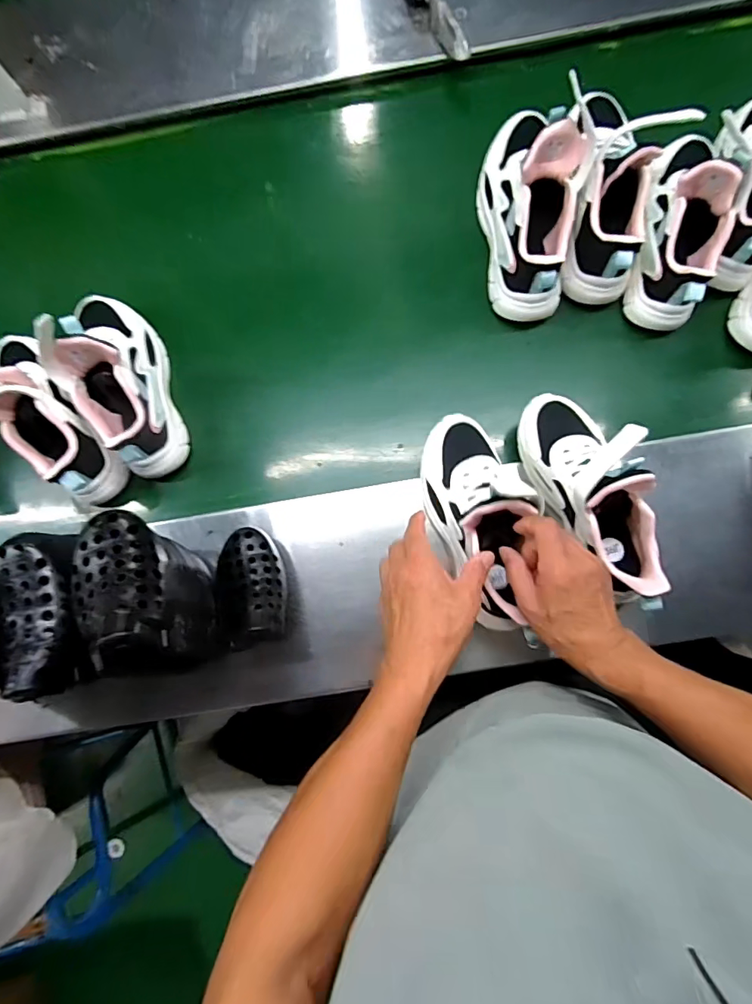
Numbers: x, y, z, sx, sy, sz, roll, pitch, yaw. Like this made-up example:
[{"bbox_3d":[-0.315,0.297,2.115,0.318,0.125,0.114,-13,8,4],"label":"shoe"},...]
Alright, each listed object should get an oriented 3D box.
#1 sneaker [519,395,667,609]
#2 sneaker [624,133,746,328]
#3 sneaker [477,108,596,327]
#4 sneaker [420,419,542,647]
[{"bbox_3d":[0.227,-0.011,0.499,0.076,0.144,0.234,-20,82,3],"label":"sneaker"},{"bbox_3d":[0.365,-0.340,0.576,0.080,0.115,0.231,9,84,6],"label":"sneaker"},{"bbox_3d":[0.186,-0.359,0.580,0.102,0.119,0.243,-6,83,5],"label":"sneaker"},{"bbox_3d":[0.113,0.016,0.527,0.099,0.129,0.228,-25,82,2],"label":"sneaker"}]

